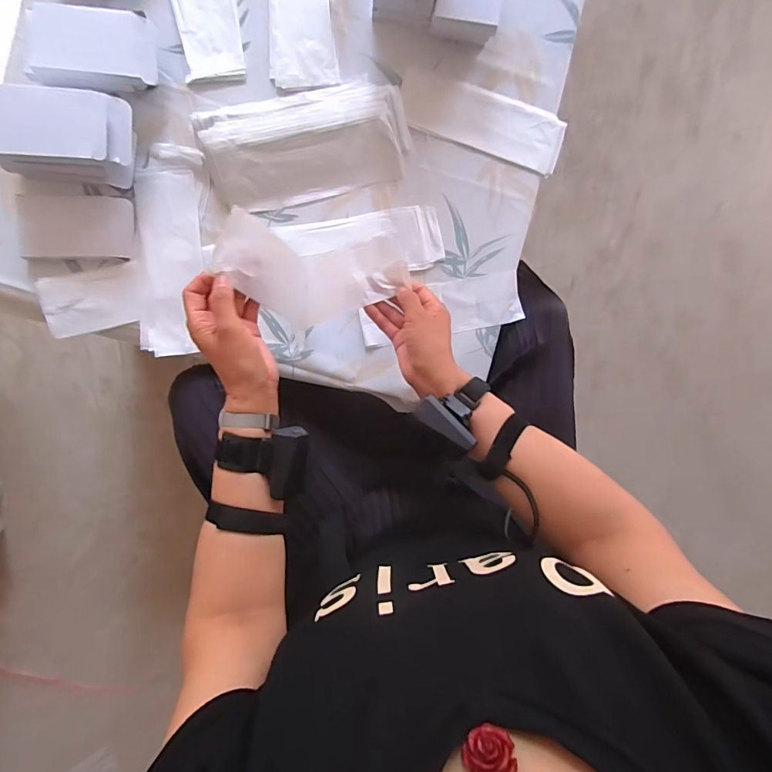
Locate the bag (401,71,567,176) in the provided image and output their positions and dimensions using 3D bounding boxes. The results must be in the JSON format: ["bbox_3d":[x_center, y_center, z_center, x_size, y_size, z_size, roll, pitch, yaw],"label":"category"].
[{"bbox_3d":[0.145,-0.398,0.652,0.250,0.016,0.089,18,90,-3],"label":"bag"}]

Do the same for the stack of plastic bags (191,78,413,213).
[{"bbox_3d":[-0.112,-0.351,0.620,0.288,0.041,0.149,-15,92,-2],"label":"stack of plastic bags"}]

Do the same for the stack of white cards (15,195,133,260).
[{"bbox_3d":[-0.447,-0.228,0.625,0.155,0.013,0.091,-1,91,-3],"label":"stack of white cards"}]

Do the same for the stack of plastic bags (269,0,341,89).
[{"bbox_3d":[-0.127,-0.574,0.633,0.094,0.016,0.265,-4,92,-3],"label":"stack of plastic bags"}]

